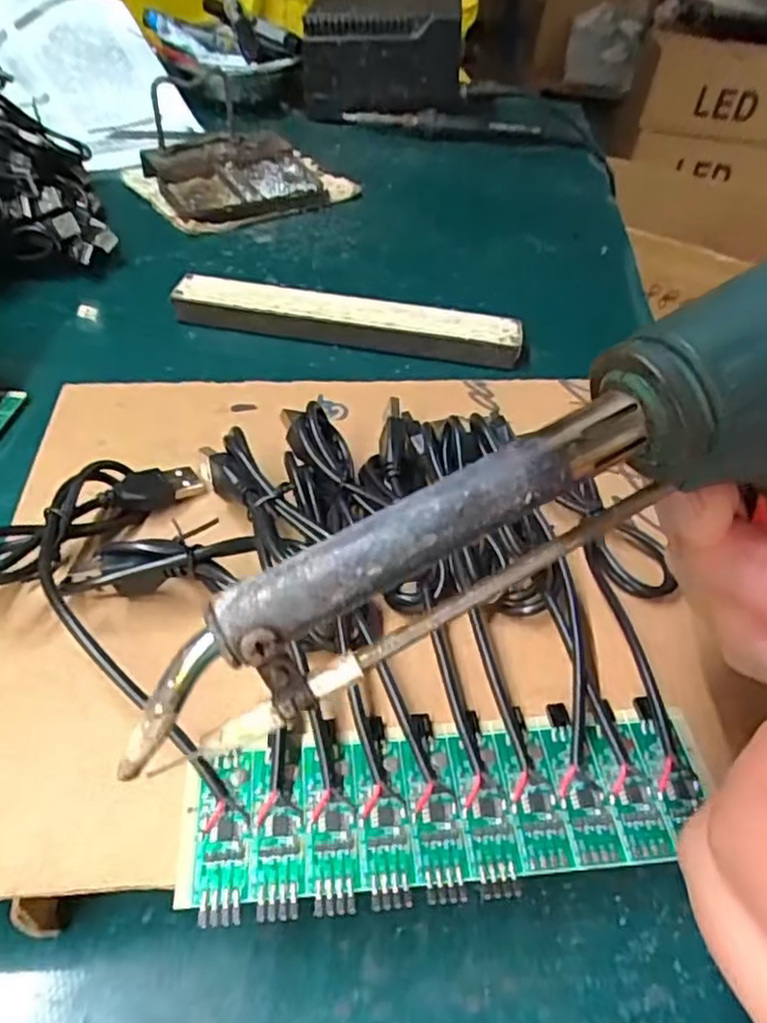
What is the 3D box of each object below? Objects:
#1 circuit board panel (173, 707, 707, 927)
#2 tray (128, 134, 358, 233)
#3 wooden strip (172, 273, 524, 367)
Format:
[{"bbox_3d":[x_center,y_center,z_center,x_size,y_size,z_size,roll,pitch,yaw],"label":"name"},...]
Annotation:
[{"bbox_3d":[0.019,0.075,0.182,0.137,0.005,0.040,-2,45,-9],"label":"circuit board panel"},{"bbox_3d":[-0.106,-0.257,0.528,0.141,0.029,0.115,-26,53,-29],"label":"tray"},{"bbox_3d":[-0.020,-0.109,0.395,0.194,0.024,0.024,10,45,2],"label":"wooden strip"}]

